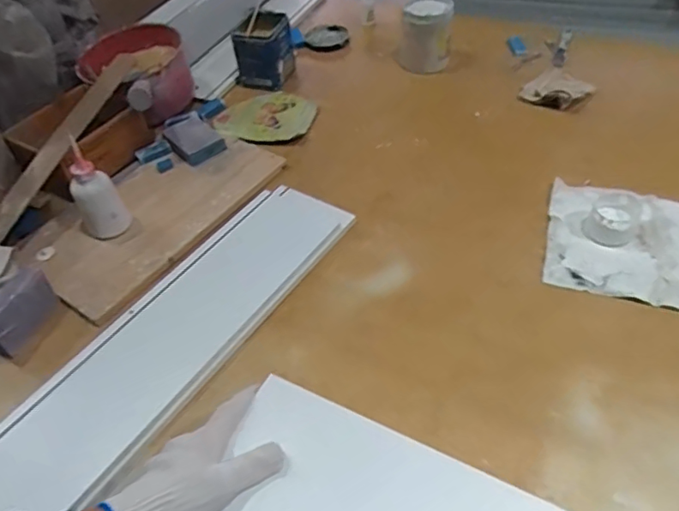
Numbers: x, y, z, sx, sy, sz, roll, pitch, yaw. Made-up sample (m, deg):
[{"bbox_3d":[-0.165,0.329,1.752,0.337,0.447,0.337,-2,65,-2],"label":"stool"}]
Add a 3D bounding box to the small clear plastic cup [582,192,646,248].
[{"bbox_3d":[0.380,-0.050,0.743,0.069,0.038,0.069,-3,47,3],"label":"small clear plastic cup"}]

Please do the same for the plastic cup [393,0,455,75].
[{"bbox_3d":[0.168,-0.432,1.069,0.108,0.124,0.108,2,48,8],"label":"plastic cup"}]

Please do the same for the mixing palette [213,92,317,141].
[{"bbox_3d":[-0.141,-0.271,1.033,0.184,0.013,0.150,-5,47,2],"label":"mixing palette"}]

